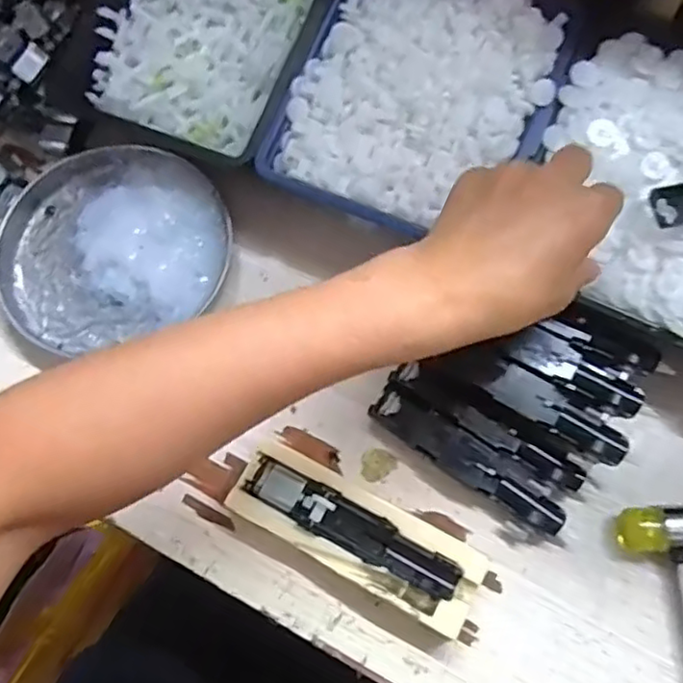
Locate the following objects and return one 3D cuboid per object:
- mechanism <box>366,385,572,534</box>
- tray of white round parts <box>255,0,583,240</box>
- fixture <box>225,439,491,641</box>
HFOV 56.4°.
[{"bbox_3d":[0.071,0.066,0.356,0.118,0.015,0.023,32,76,10],"label":"mechanism"},{"bbox_3d":[0.045,-0.144,0.375,0.140,0.030,0.153,22,88,11],"label":"tray of white round parts"},{"bbox_3d":[0.008,0.104,0.345,0.135,0.026,0.044,28,75,9],"label":"fixture"}]

